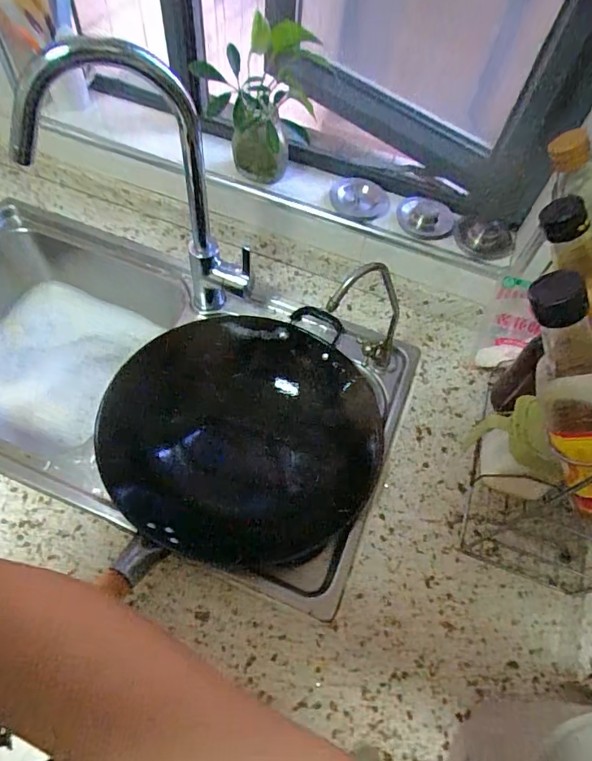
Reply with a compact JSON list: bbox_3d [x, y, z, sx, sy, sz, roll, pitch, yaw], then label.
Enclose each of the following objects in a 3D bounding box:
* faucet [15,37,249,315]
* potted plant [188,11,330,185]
[{"bbox_3d":[-0.177,-0.215,0.565,0.230,0.343,0.061,0,58,-5],"label":"faucet"},{"bbox_3d":[-0.055,-0.428,0.664,0.164,0.178,0.213,0,57,-5],"label":"potted plant"}]

